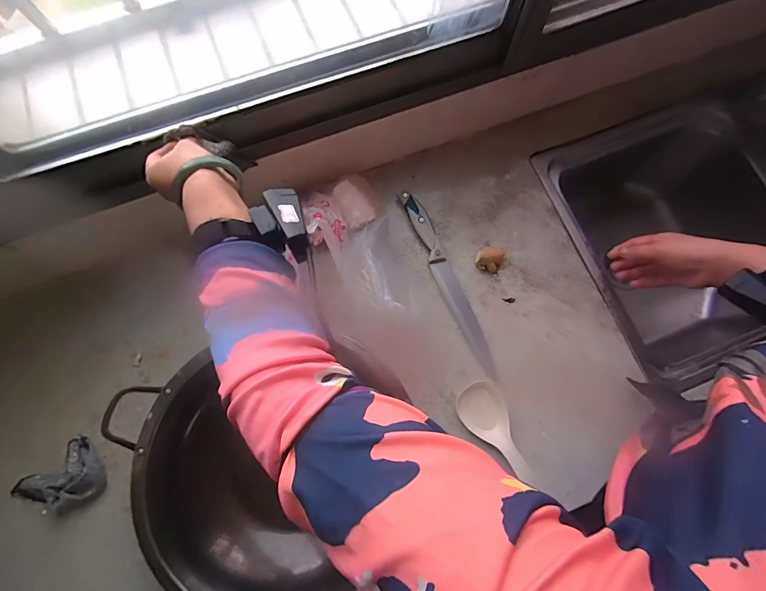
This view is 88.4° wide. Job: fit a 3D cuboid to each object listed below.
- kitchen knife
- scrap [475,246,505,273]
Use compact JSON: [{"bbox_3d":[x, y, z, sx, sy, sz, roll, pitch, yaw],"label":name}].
[{"bbox_3d":[0.098,-0.021,0.602,0.031,0.019,0.299,-21,79,-5],"label":"kitchen knife"},{"bbox_3d":[0.166,-0.060,0.609,0.043,0.027,0.040,0,78,0],"label":"scrap"}]

